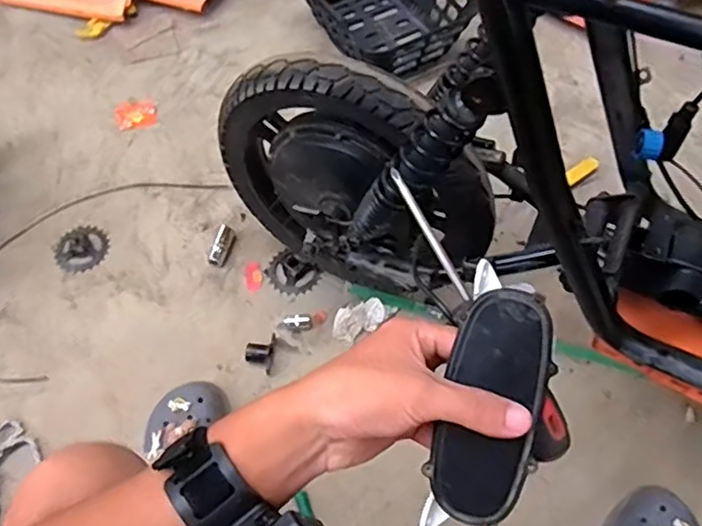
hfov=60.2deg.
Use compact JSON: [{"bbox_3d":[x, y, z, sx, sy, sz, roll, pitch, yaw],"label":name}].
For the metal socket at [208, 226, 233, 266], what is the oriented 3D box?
[{"bbox_3d":[-0.210,-0.029,0.986,0.023,0.025,0.069,15,63,7],"label":"metal socket"}]

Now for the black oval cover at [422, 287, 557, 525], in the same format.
[{"bbox_3d":[0.079,0.079,0.335,0.052,0.010,0.128,14,86,7],"label":"black oval cover"}]

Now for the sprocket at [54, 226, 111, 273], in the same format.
[{"bbox_3d":[-0.444,-0.024,0.999,0.082,0.011,0.086,0,62,-1],"label":"sprocket"}]

